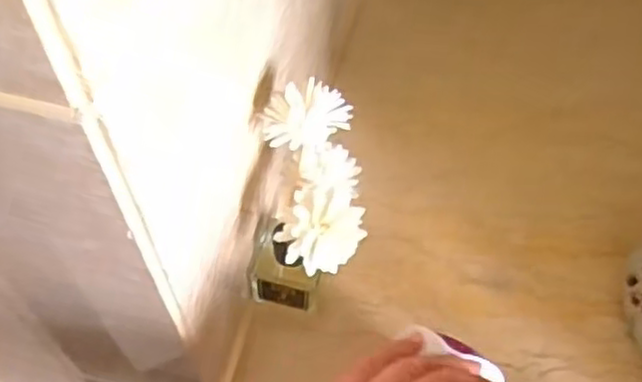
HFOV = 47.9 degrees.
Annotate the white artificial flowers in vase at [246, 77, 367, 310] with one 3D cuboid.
[{"bbox_3d":[-0.010,0.017,0.396,0.062,0.155,0.076,3,58,0],"label":"white artificial flowers in vase"}]

